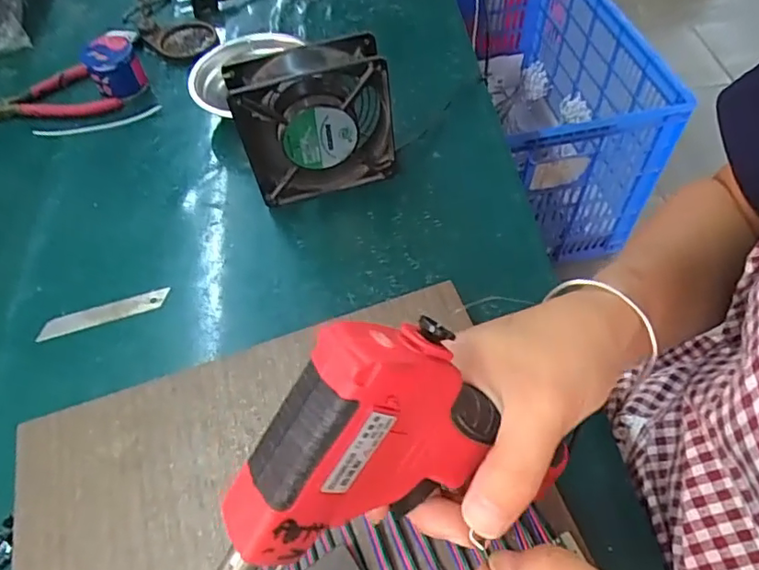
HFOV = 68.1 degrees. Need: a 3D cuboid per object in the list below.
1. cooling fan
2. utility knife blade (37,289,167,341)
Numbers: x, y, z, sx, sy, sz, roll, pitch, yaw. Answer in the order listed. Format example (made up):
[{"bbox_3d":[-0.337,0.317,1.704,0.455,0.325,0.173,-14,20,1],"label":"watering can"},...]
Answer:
[{"bbox_3d":[-0.052,-0.132,0.465,0.121,0.122,0.046,-13,56,-4],"label":"cooling fan"},{"bbox_3d":[-0.217,0.021,0.442,0.098,0.004,0.019,-17,56,-6],"label":"utility knife blade"}]

